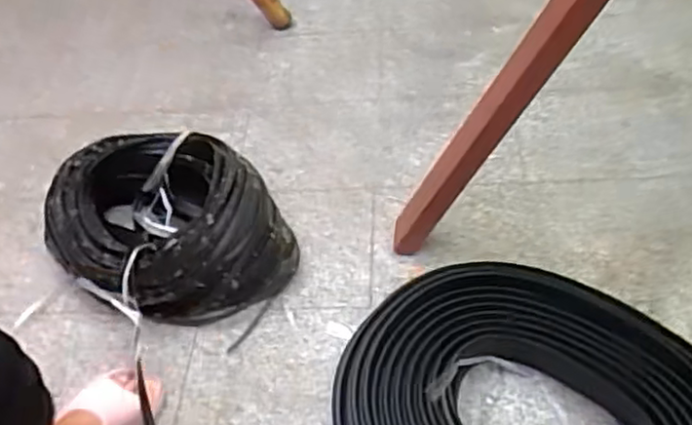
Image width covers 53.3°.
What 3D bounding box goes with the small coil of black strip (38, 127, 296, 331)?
[{"bbox_3d":[-0.329,0.026,1.244,0.439,0.170,0.326,34,58,32],"label":"small coil of black strip"}]

